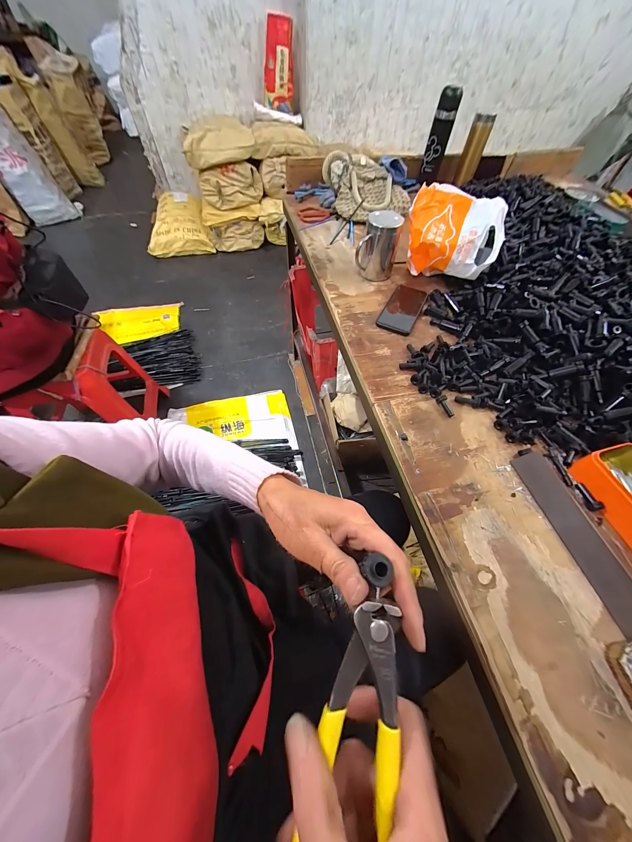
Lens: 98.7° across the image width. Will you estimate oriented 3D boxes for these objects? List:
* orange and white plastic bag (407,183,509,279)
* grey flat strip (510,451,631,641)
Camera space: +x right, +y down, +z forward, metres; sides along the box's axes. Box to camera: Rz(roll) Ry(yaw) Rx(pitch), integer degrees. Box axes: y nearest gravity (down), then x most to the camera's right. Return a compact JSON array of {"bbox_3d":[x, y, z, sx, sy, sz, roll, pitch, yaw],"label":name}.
[{"bbox_3d":[0.298,-0.410,0.598,0.196,0.120,0.117,19,59,10],"label":"orange and white plastic bag"},{"bbox_3d":[0.336,0.143,0.349,0.040,0.009,0.215,-33,55,27],"label":"grey flat strip"}]

